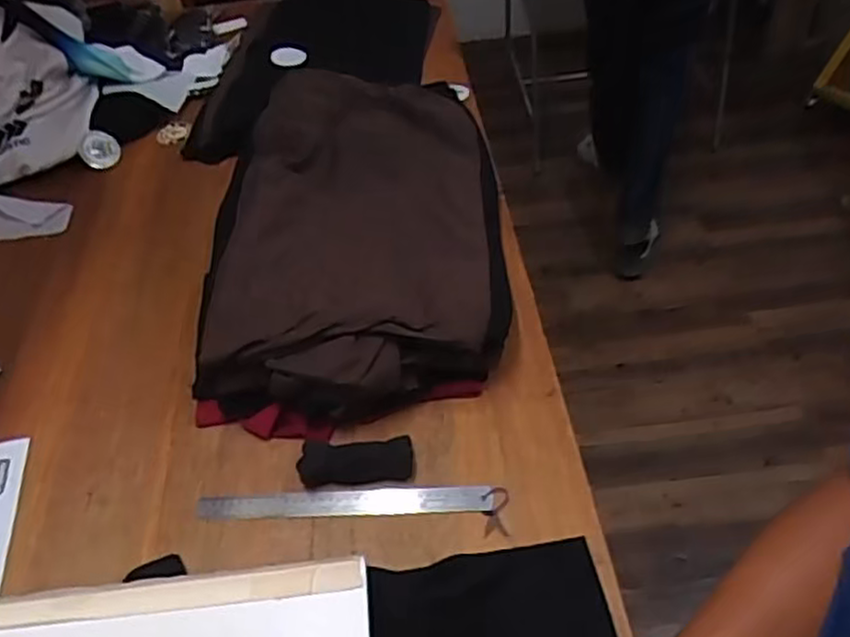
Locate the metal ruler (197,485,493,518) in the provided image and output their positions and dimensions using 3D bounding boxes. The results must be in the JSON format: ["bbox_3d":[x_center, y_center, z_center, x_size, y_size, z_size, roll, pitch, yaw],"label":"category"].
[{"bbox_3d":[-0.087,0.201,0.781,0.316,0.005,0.028,-3,58,2],"label":"metal ruler"}]

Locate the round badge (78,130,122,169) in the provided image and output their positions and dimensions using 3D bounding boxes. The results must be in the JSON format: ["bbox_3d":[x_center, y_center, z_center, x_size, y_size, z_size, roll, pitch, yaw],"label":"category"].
[{"bbox_3d":[-0.542,-0.281,1.196,0.062,0.060,0.009,6,12,-29],"label":"round badge"}]

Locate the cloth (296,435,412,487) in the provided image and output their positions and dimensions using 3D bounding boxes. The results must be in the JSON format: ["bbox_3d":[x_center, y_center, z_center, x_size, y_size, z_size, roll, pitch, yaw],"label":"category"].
[{"bbox_3d":[-0.078,0.158,0.802,0.124,0.024,0.046,-5,48,1],"label":"cloth"}]

